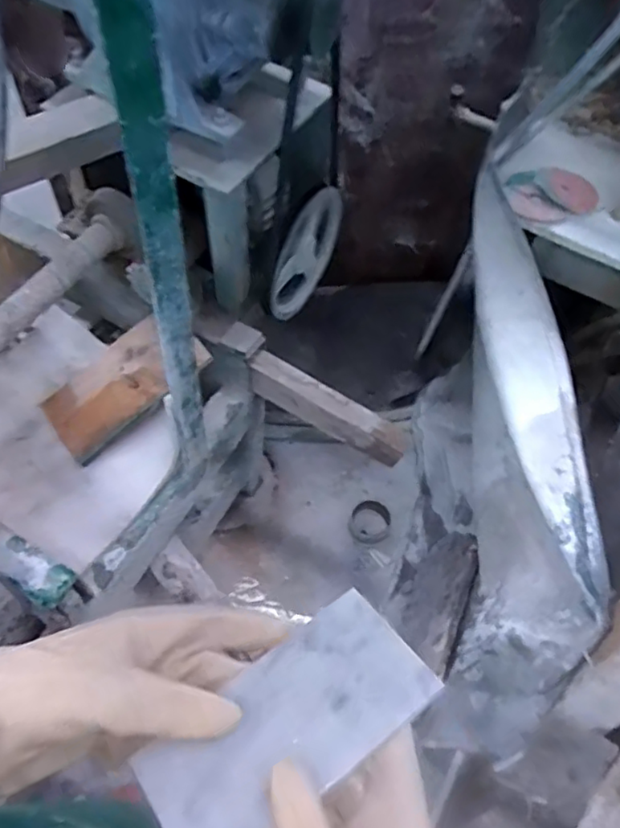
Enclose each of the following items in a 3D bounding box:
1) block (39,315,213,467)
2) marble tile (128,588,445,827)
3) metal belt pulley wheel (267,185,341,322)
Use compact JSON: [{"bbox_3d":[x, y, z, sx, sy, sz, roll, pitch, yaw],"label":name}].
[{"bbox_3d":[-0.273,-0.048,0.929,0.240,0.025,0.123,-39,72,-3],"label":"block"},{"bbox_3d":[-0.011,0.162,0.330,0.148,0.018,0.070,-33,65,-22],"label":"marble tile"},{"bbox_3d":[-0.005,-0.243,0.966,0.018,0.195,0.186,27,60,13],"label":"metal belt pulley wheel"}]

